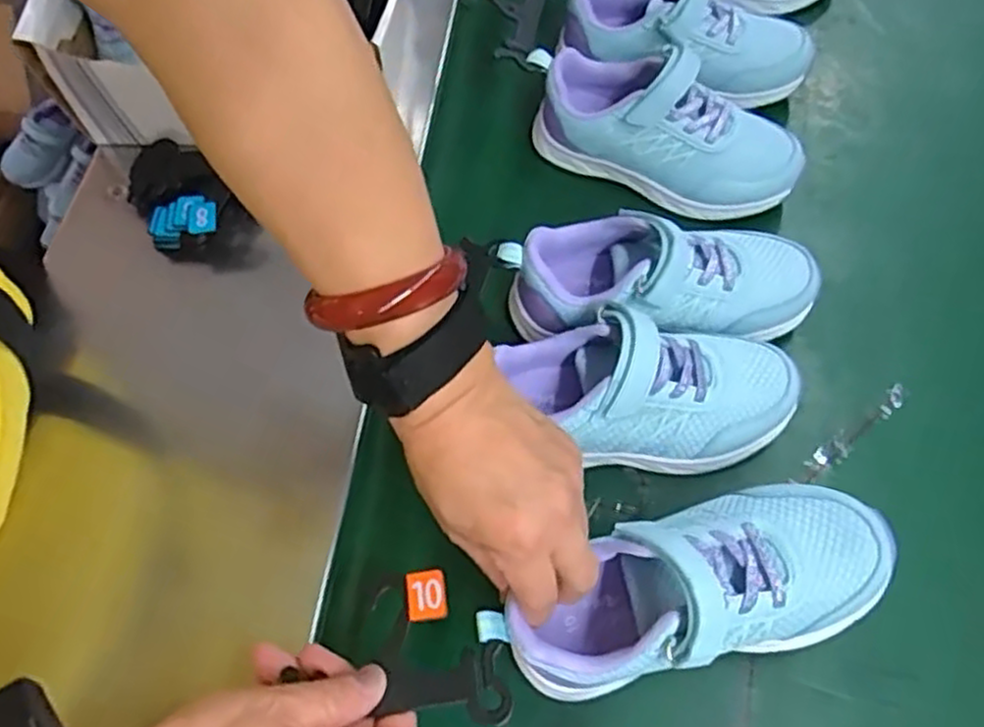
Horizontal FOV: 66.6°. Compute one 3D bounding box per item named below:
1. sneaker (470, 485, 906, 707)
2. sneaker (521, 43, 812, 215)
[{"bbox_3d":[0.094,0.107,0.355,0.188,0.078,0.067,-18,62,0],"label":"sneaker"},{"bbox_3d":[0.118,-0.165,0.521,0.190,0.072,0.068,24,66,16],"label":"sneaker"}]

